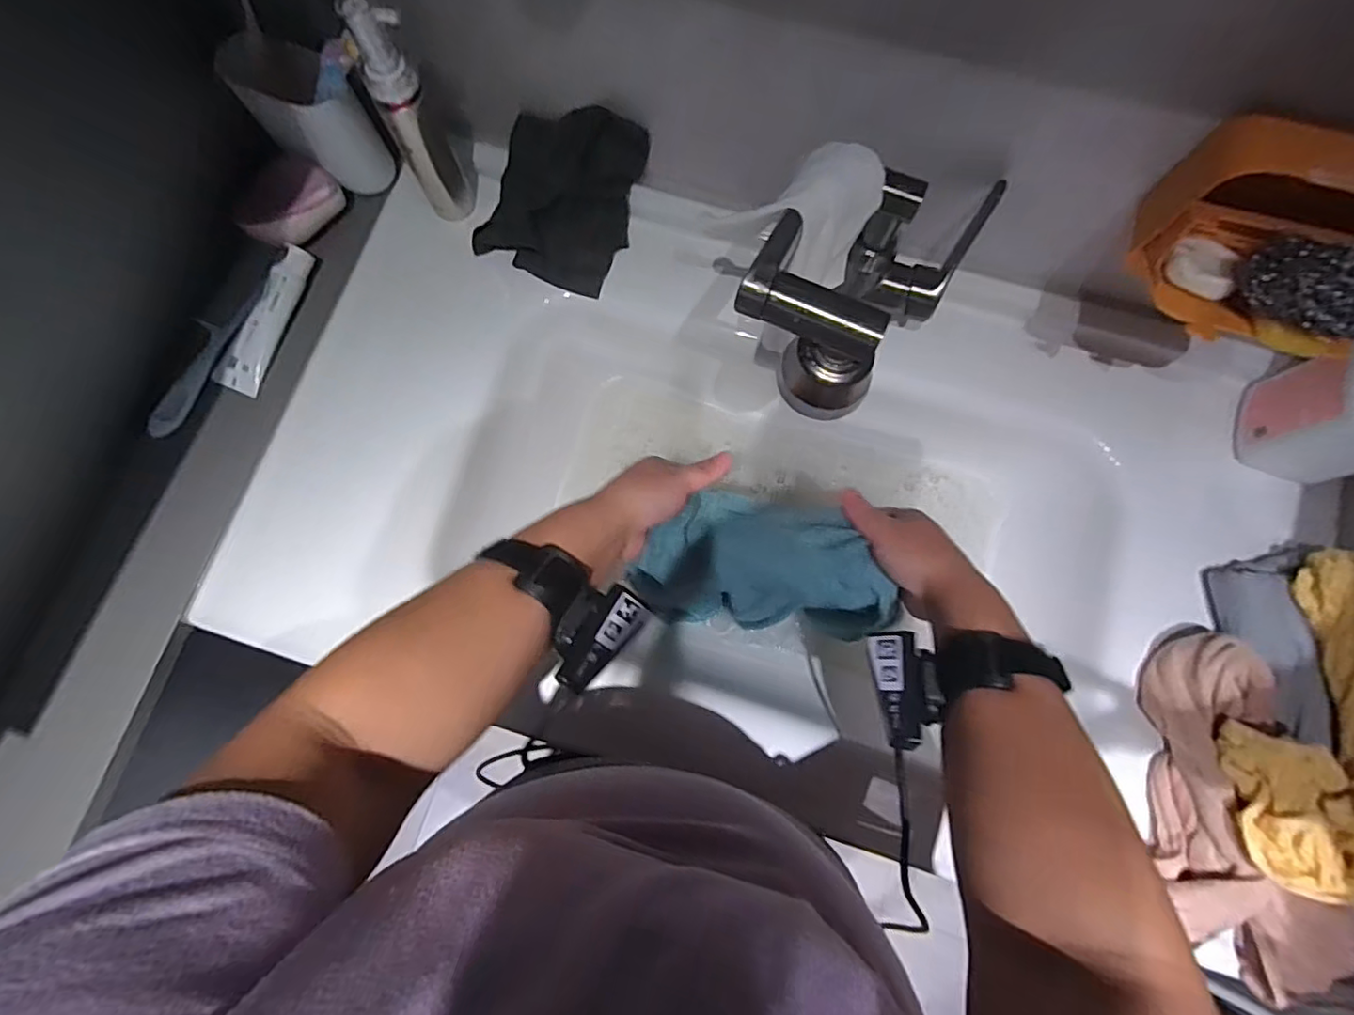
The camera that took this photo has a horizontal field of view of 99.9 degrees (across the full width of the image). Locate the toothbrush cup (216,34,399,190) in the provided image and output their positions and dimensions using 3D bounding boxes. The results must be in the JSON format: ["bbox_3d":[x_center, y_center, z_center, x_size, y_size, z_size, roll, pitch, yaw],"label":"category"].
[{"bbox_3d":[-0.322,-0.345,0.511,0.081,0.108,0.074,44,82,8],"label":"toothbrush cup"}]

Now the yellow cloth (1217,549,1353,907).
[{"bbox_3d":[0.470,0.144,0.400,0.097,0.069,0.254,28,80,5],"label":"yellow cloth"}]

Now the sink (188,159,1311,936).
[{"bbox_3d":[0.078,-0.012,0.537,0.890,0.123,0.454,13,79,3],"label":"sink"}]

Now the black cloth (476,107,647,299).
[{"bbox_3d":[-0.107,-0.282,0.518,0.131,0.043,0.145,19,109,-8],"label":"black cloth"}]

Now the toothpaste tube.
[{"bbox_3d":[-0.372,-0.171,0.514,0.036,0.023,0.140,18,79,4],"label":"toothpaste tube"}]

